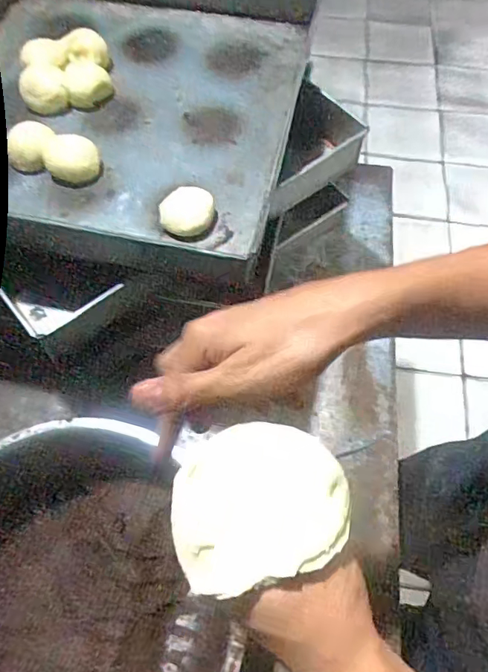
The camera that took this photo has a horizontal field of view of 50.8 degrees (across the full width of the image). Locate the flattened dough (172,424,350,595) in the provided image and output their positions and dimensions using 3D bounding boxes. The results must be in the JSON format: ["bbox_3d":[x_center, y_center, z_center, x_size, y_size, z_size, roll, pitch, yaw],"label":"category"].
[{"bbox_3d":[0.008,0.080,0.254,0.087,0.013,0.072,-16,63,-9],"label":"flattened dough"}]

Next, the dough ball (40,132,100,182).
[{"bbox_3d":[-0.199,-0.204,0.591,0.060,0.026,0.053,-13,62,-8],"label":"dough ball"}]

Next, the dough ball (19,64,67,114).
[{"bbox_3d":[-0.252,-0.310,0.646,0.054,0.029,0.059,0,61,-1],"label":"dough ball"}]

